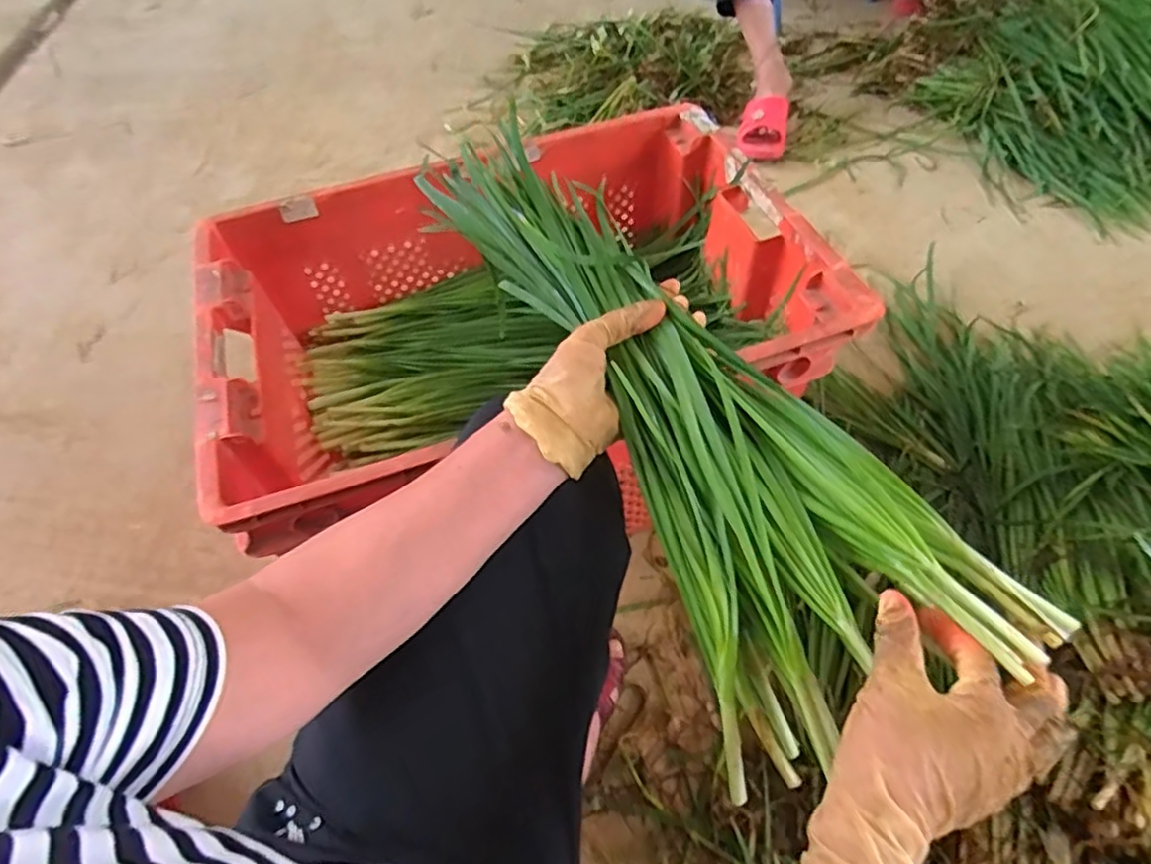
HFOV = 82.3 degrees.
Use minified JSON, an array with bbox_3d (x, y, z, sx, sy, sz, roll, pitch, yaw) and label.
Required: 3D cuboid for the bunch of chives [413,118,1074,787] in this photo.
[{"bbox_3d":[0.056,-0.022,0.440,0.168,0.116,0.476,-30,71,-15],"label":"bunch of chives"}]

